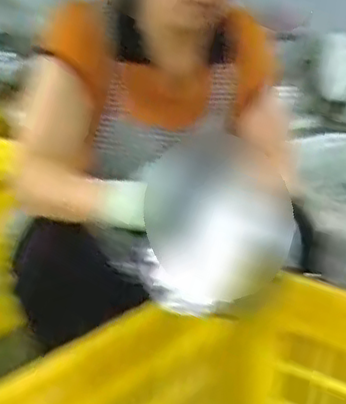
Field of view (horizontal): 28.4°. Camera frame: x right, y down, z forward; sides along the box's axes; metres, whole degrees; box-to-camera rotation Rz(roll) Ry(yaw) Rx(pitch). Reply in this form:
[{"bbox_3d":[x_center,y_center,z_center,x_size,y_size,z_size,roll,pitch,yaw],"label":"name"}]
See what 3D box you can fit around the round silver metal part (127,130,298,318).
[{"bbox_3d":[0.028,0.038,0.824,0.036,0.206,0.187,3,50,-58],"label":"round silver metal part"}]

